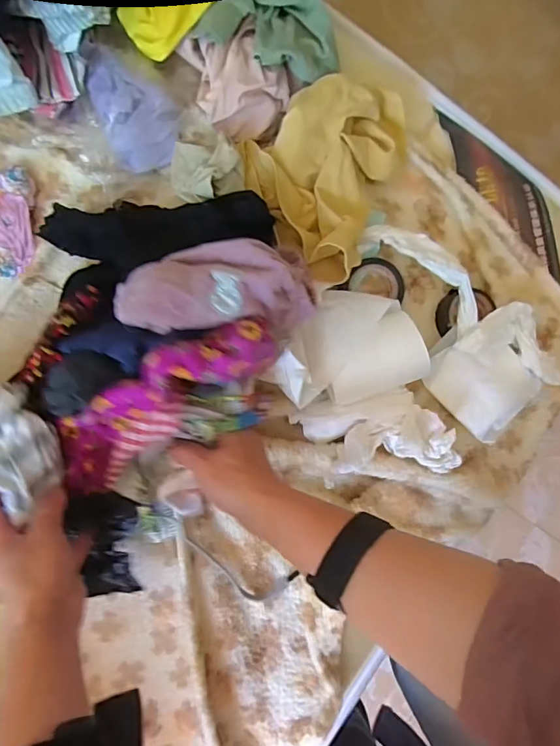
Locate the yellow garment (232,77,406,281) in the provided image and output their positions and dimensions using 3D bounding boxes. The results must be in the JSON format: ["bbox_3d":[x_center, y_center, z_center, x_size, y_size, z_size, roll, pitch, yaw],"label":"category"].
[{"bbox_3d":[0.062,-0.208,0.481,0.188,0.055,0.160,-45,94,-3],"label":"yellow garment"}]

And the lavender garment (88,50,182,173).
[{"bbox_3d":[-0.146,-0.263,0.477,0.079,0.036,0.103,-21,93,-5],"label":"lavender garment"}]

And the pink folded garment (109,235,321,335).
[{"bbox_3d":[-0.049,-0.069,0.412,0.175,0.051,0.083,-6,90,-15],"label":"pink folded garment"}]

